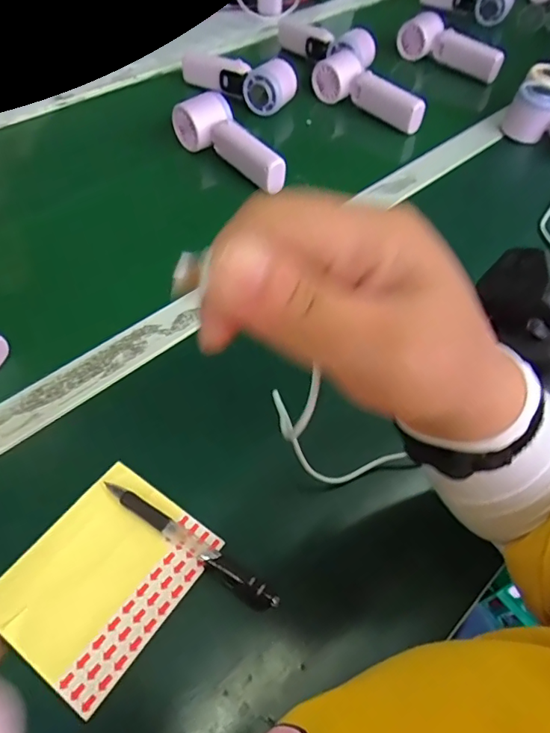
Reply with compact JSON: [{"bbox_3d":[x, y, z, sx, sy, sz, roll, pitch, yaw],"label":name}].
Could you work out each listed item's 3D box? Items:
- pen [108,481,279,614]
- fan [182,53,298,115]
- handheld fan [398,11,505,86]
[{"bbox_3d":[-0.058,0.115,0.334,0.138,0.008,0.013,31,57,19],"label":"pen"},{"bbox_3d":[-0.054,-0.414,0.714,0.165,0.048,0.053,27,55,18],"label":"fan"},{"bbox_3d":[0.289,-0.523,0.825,0.178,0.059,0.043,33,58,20],"label":"handheld fan"}]

